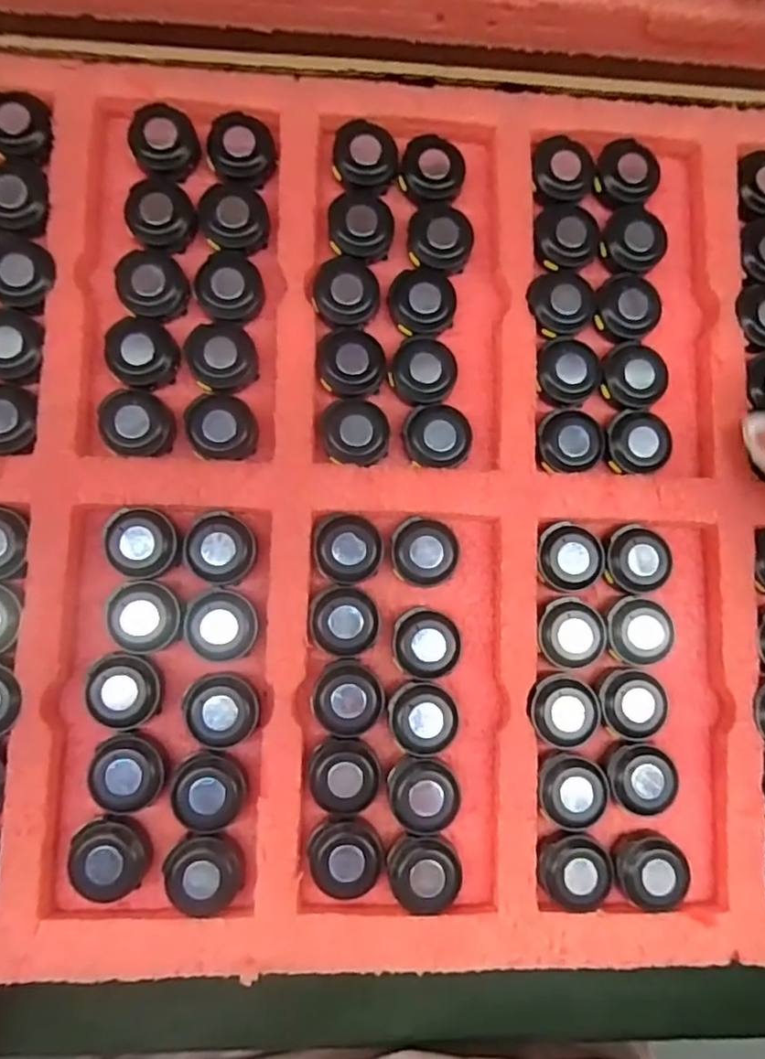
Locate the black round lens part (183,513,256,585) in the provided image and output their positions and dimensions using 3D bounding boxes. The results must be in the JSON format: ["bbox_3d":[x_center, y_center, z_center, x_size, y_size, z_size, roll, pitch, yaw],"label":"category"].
[{"bbox_3d":[-0.069,0.008,0.256,0.029,0.010,0.030,1,84,-6],"label":"black round lens part"}]

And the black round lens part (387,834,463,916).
[{"bbox_3d":[0.018,0.140,0.247,0.028,0.009,0.029,1,84,-6],"label":"black round lens part"}]

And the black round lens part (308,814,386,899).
[{"bbox_3d":[-0.014,0.134,0.247,0.030,0.011,0.028,1,84,-6],"label":"black round lens part"}]

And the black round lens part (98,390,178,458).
[{"bbox_3d":[-0.104,-0.046,0.256,0.029,0.010,0.031,1,84,-6],"label":"black round lens part"}]

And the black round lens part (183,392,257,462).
[{"bbox_3d":[-0.069,-0.044,0.261,0.030,0.008,0.029,1,84,-6],"label":"black round lens part"}]

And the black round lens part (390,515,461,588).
[{"bbox_3d":[0.018,0.010,0.264,0.028,0.012,0.028,1,84,-6],"label":"black round lens part"}]

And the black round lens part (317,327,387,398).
[{"bbox_3d":[-0.014,-0.074,0.267,0.029,0.008,0.030,1,84,-6],"label":"black round lens part"}]

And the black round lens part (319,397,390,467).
[{"bbox_3d":[-0.012,-0.043,0.264,0.030,0.007,0.030,1,84,-6],"label":"black round lens part"}]

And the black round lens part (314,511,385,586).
[{"bbox_3d":[-0.015,0.008,0.262,0.028,0.013,0.029,1,84,-6],"label":"black round lens part"}]

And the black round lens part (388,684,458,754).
[{"bbox_3d":[0.017,0.079,0.255,0.028,0.012,0.027,1,84,-6],"label":"black round lens part"}]

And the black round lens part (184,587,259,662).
[{"bbox_3d":[-0.067,0.040,0.253,0.028,0.008,0.029,1,84,-6],"label":"black round lens part"}]

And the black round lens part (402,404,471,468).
[{"bbox_3d":[0.025,-0.042,0.268,0.028,0.010,0.029,1,84,-6],"label":"black round lens part"}]

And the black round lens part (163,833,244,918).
[{"bbox_3d":[-0.071,0.138,0.242,0.028,0.009,0.028,1,84,-6],"label":"black round lens part"}]

